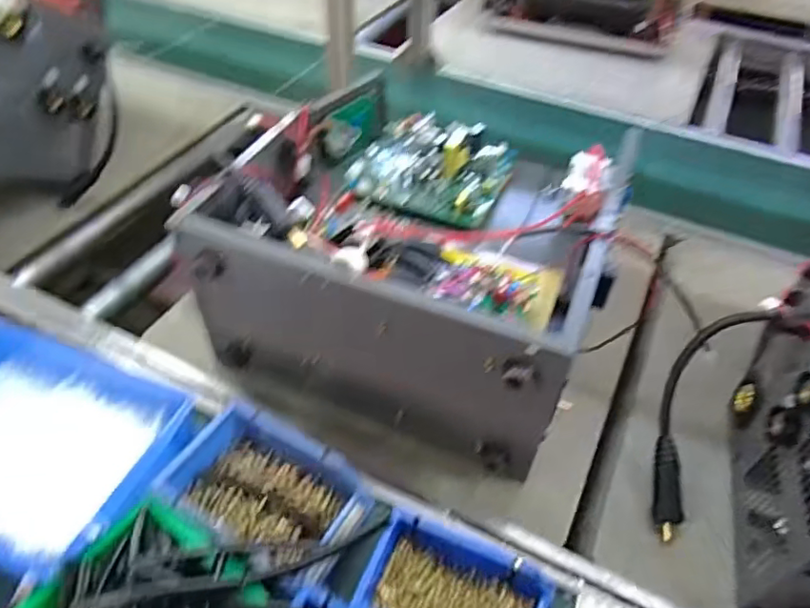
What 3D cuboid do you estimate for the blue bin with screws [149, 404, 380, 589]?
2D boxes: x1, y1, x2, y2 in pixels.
[{"bbox_3d":[-0.135,0.183,0.573,0.175,0.046,0.125,26,51,21],"label":"blue bin with screws"}]

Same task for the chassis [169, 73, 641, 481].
[{"bbox_3d":[0.029,-0.068,0.740,0.453,0.213,0.396,19,48,15],"label":"chassis"}]

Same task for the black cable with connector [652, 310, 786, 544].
[{"bbox_3d":[0.310,0.121,0.633,0.070,0.263,0.063,17,11,13],"label":"black cable with connector"}]

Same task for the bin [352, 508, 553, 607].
[{"bbox_3d":[0.045,0.259,0.513,0.155,0.058,0.107,17,48,13],"label":"bin"}]

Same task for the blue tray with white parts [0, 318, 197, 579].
[{"bbox_3d":[-0.386,0.141,0.605,0.318,0.047,0.213,17,48,13],"label":"blue tray with white parts"}]

